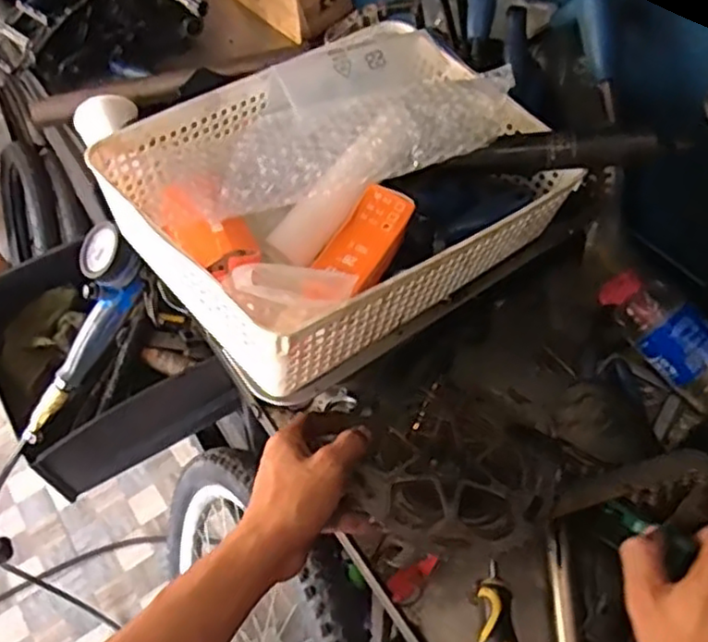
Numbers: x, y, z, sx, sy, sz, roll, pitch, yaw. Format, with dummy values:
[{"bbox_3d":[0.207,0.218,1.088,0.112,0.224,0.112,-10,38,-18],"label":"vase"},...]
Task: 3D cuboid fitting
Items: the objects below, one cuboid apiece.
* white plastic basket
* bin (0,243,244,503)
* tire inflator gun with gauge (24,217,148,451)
[{"bbox_3d":[-0.009,-0.115,0.555,0.314,0.125,0.240,-34,62,-19],"label":"white plastic basket"},{"bbox_3d":[-0.350,0.037,0.928,0.262,0.107,0.317,-29,61,-16],"label":"bin"},{"bbox_3d":[-0.298,0.019,0.749,0.059,0.070,0.272,37,109,22],"label":"tire inflator gun with gauge"}]

